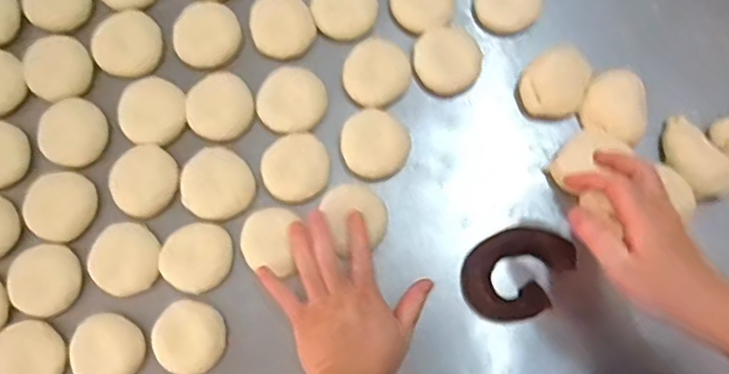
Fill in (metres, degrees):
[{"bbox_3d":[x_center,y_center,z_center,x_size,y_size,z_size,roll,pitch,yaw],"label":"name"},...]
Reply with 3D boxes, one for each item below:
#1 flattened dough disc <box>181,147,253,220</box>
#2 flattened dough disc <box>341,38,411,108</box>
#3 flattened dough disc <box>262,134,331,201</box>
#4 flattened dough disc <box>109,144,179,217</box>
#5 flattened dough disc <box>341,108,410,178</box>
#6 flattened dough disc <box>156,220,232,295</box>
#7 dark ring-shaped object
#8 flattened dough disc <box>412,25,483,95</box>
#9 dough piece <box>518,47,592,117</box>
[{"bbox_3d":[-0.147,-0.004,0.596,0.069,0.014,0.069,0,79,2],"label":"flattened dough disc"},{"bbox_3d":[0.012,-0.117,0.614,0.065,0.023,0.064,0,79,2],"label":"flattened dough disc"},{"bbox_3d":[-0.068,-0.020,0.598,0.067,0.016,0.062,0,79,2],"label":"flattened dough disc"},{"bbox_3d":[-0.221,-0.007,0.600,0.061,0.015,0.069,30,81,8],"label":"flattened dough disc"},{"bbox_3d":[0.011,-0.044,0.605,0.068,0.016,0.070,0,79,2],"label":"flattened dough disc"},{"bbox_3d":[-0.163,0.066,0.580,0.063,0.012,0.067,0,79,2],"label":"flattened dough disc"},{"bbox_3d":[0.151,0.082,0.578,0.112,0.022,0.080,-17,79,-1],"label":"dark ring-shaped object"},{"bbox_3d":[0.086,-0.132,0.620,0.070,0.025,0.071,0,79,2],"label":"flattened dough disc"},{"bbox_3d":[0.199,-0.107,0.611,0.077,0.032,0.065,-39,80,-6],"label":"dough piece"}]

